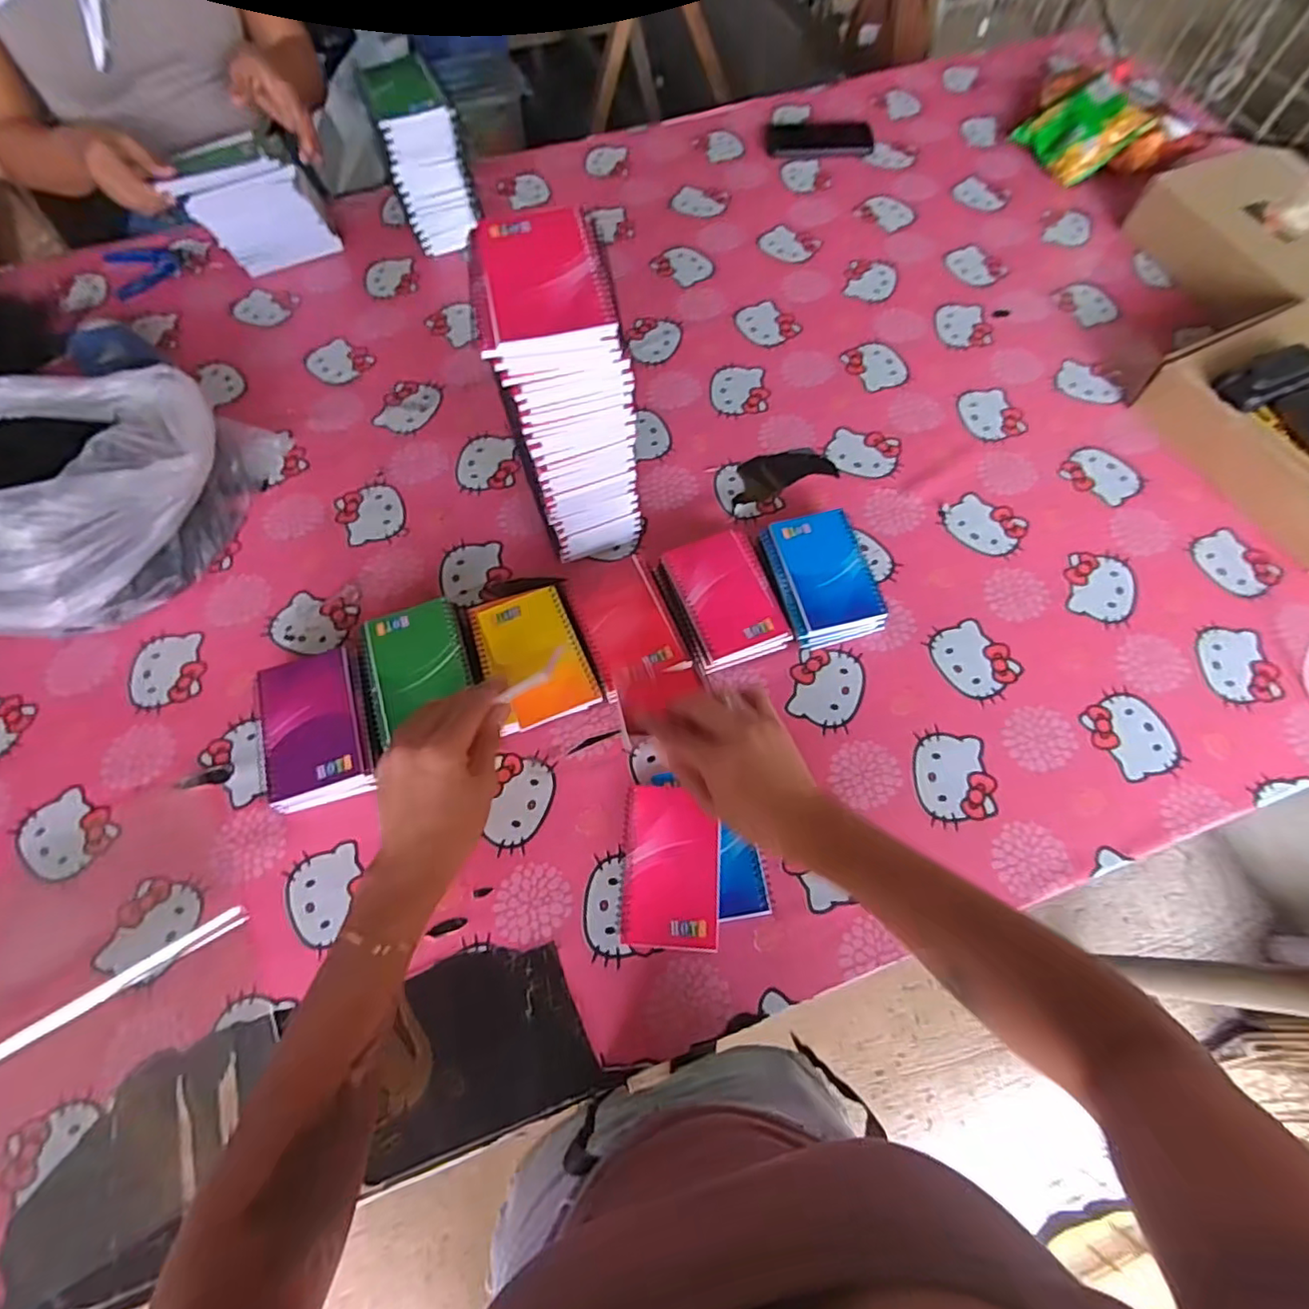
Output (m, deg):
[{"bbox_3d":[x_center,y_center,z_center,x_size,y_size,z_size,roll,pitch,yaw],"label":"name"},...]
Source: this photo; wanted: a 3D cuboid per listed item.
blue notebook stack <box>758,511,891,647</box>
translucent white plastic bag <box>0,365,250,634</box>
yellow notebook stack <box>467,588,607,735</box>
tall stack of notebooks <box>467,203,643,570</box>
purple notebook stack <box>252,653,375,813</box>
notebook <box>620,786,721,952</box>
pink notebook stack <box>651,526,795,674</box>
[{"bbox_3d":[0.172,-0.080,0.637,0.093,0.033,0.133,-14,66,-5],"label":"blue notebook stack"},{"bbox_3d":[-0.643,-0.167,0.621,0.357,0.162,0.268,0,66,1],"label":"translucent white plastic bag"},{"bbox_3d":[-0.119,0.000,0.600,0.095,0.040,0.140,-21,67,-8],"label":"yellow notebook stack"},{"bbox_3d":[-0.078,-0.211,0.563,0.106,0.290,0.128,-12,66,-4],"label":"tall stack of notebooks"},{"bbox_3d":[-0.313,0.070,0.575,0.096,0.040,0.142,-19,66,-7],"label":"purple notebook stack"},{"bbox_3d":[0.014,0.182,0.530,0.083,0.010,0.128,1,70,5],"label":"notebook"},{"bbox_3d":[0.069,-0.056,0.627,0.102,0.034,0.138,-21,67,-8],"label":"pink notebook stack"}]

